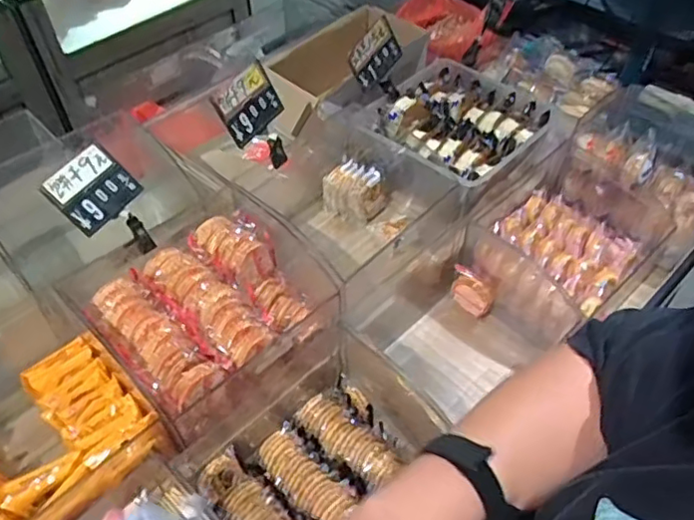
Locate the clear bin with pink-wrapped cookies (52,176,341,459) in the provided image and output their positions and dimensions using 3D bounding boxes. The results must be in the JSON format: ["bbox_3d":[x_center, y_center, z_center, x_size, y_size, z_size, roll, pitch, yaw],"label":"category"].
[{"bbox_3d":[-0.223,0.047,0.908,0.310,0.120,0.323,-36,58,-27],"label":"clear bin with pink-wrapped cookies"}]

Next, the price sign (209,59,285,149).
[{"bbox_3d":[-0.155,-0.248,0.955,0.016,0.096,0.101,21,60,46],"label":"price sign"}]

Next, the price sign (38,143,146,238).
[{"bbox_3d":[-0.368,-0.102,0.871,0.101,0.013,0.104,46,70,-18],"label":"price sign"}]

